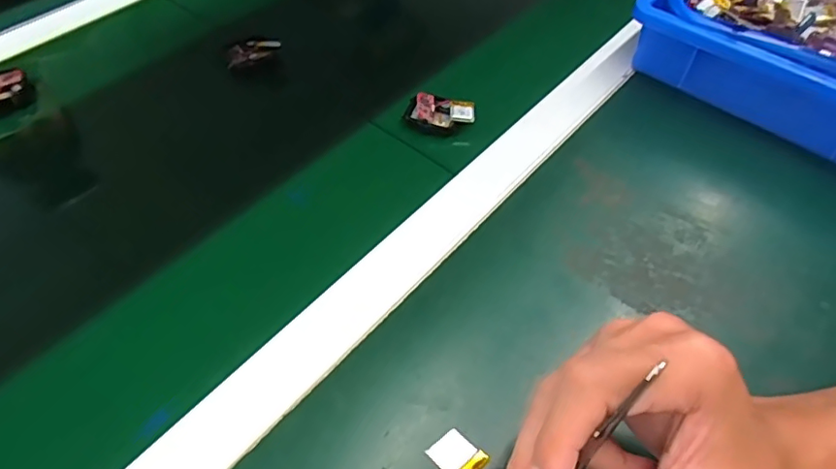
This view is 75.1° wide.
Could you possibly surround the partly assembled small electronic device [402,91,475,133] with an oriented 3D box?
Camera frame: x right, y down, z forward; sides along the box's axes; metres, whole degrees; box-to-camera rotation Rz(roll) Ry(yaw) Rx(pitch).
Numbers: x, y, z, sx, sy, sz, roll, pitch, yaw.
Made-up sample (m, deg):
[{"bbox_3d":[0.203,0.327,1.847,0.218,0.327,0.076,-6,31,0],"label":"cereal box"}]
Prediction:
[{"bbox_3d":[0.019,-0.100,0.450,0.055,0.018,0.034,10,53,6],"label":"partly assembled small electronic device"}]

